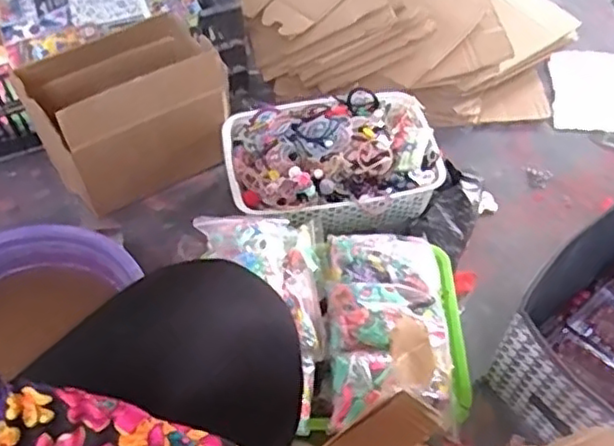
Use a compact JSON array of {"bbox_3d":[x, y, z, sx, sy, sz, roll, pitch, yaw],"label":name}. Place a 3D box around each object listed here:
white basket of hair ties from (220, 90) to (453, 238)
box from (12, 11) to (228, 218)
[{"bbox_3d":[0.034,-0.092,0.933,0.293,0.092,0.203,-4,55,-9],"label":"white basket of hair ties"},{"bbox_3d":[-0.249,-0.153,0.938,0.235,0.209,0.149,-29,61,-21],"label":"box"}]

